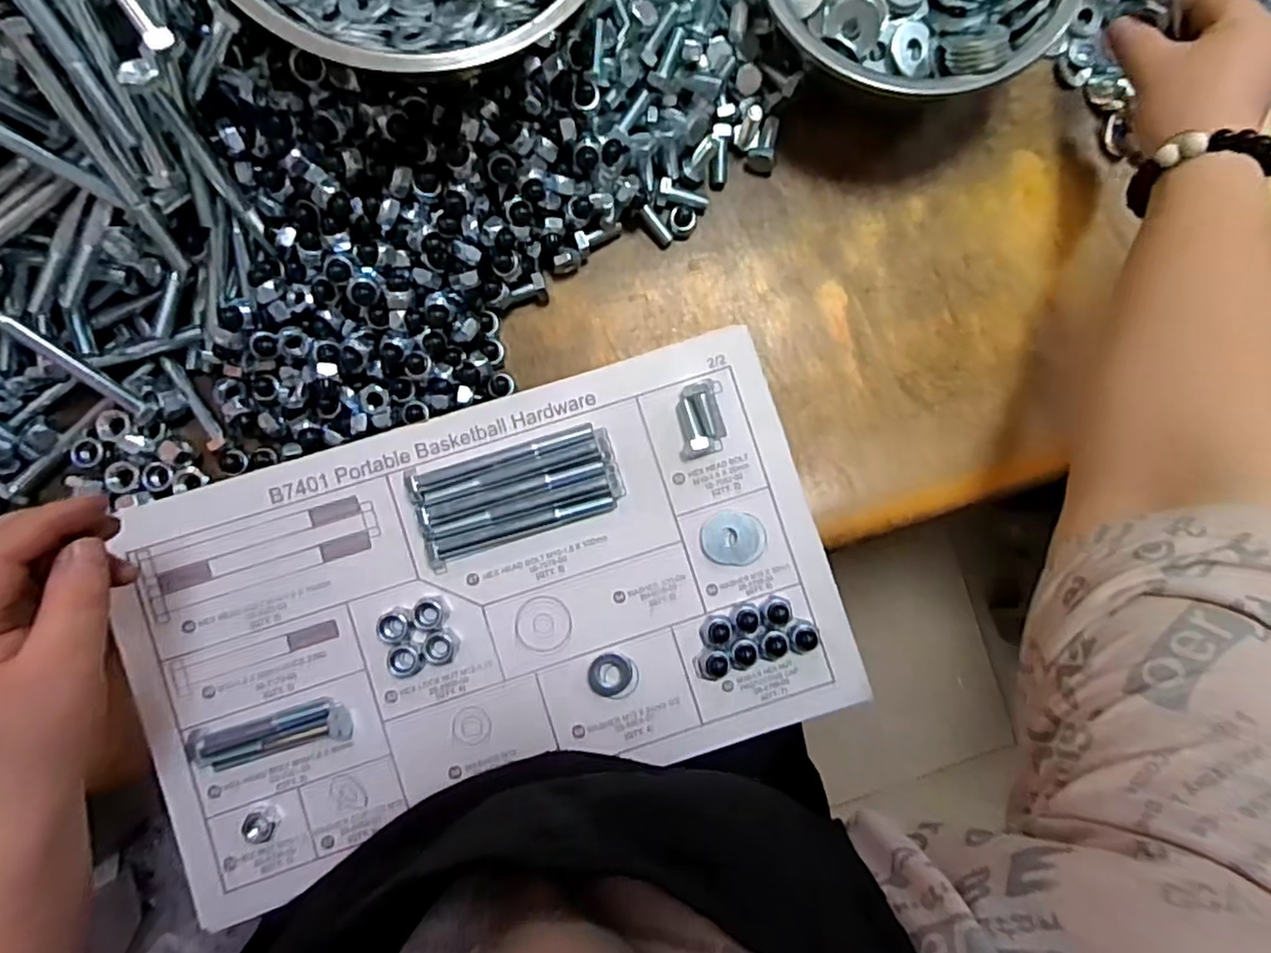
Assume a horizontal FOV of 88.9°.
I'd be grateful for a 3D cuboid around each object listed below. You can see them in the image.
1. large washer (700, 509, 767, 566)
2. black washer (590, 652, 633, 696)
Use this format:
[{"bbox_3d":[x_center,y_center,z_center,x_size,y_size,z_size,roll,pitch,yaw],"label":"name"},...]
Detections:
[{"bbox_3d":[0.056,0.034,0.364,0.036,0.004,0.030,9,88,-3],"label":"large washer"},{"bbox_3d":[-0.014,0.110,0.361,0.024,0.008,0.023,1,88,-3],"label":"black washer"}]

